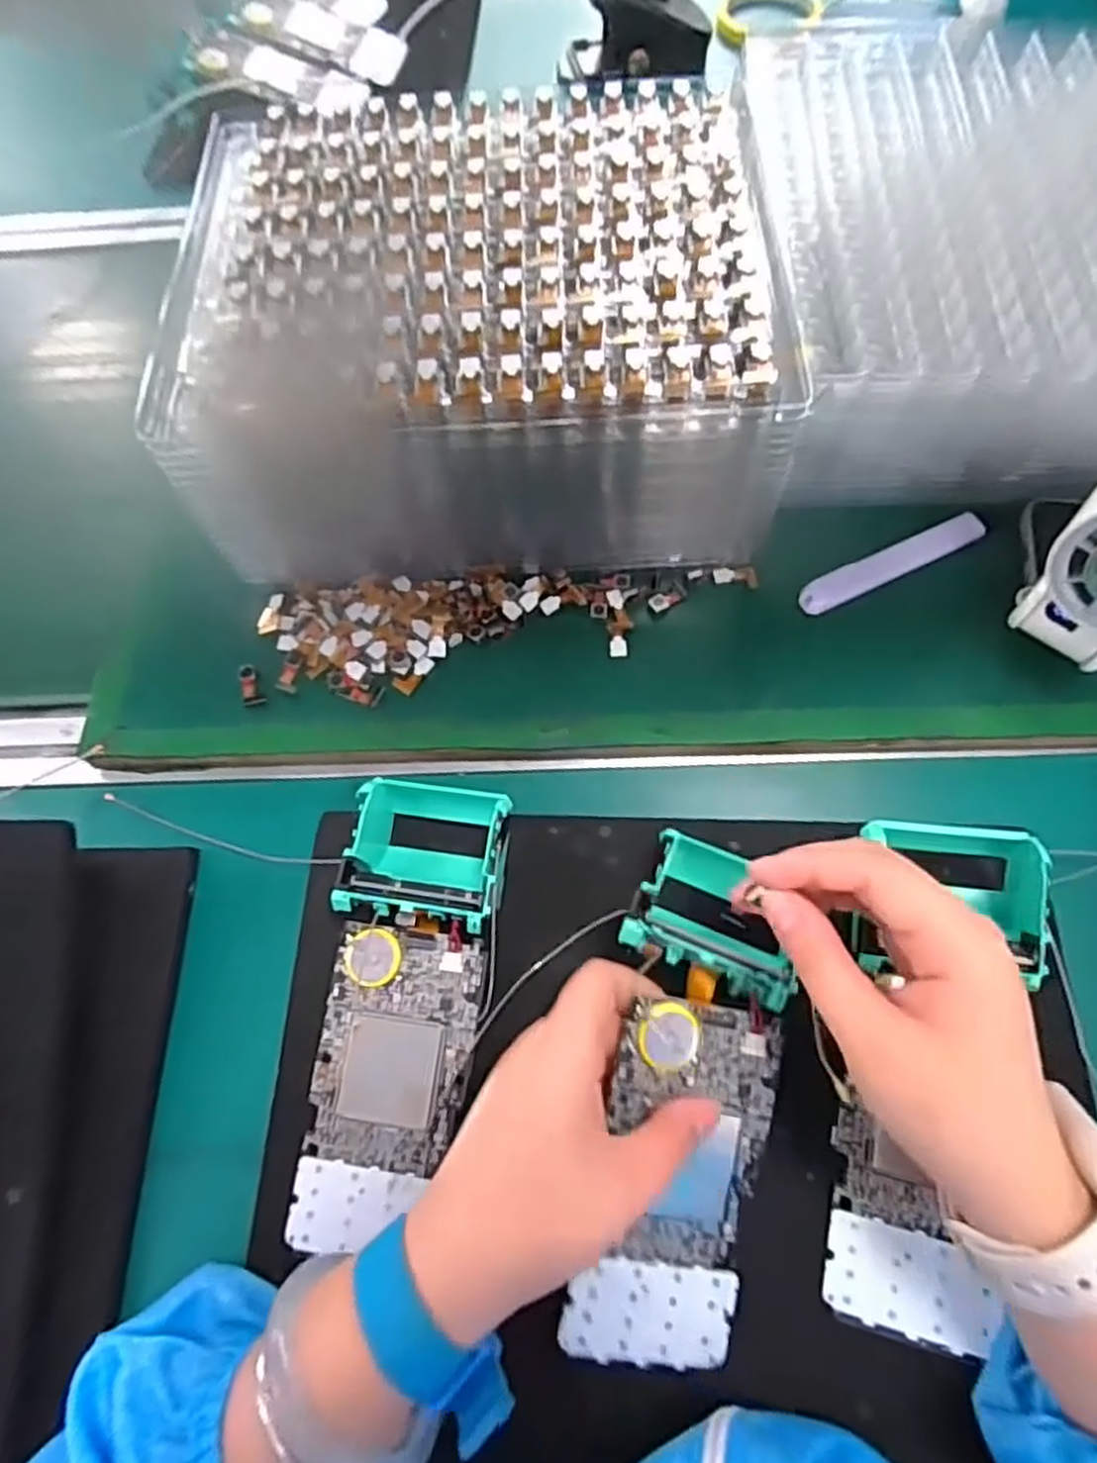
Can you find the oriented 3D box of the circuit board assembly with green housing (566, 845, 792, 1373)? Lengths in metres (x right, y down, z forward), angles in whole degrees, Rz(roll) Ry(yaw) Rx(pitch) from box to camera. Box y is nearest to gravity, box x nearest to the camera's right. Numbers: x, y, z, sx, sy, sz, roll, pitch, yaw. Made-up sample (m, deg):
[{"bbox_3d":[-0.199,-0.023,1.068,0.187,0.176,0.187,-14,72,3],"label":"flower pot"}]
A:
[{"bbox_3d":[0.054,0.139,0.288,0.064,0.034,0.189,7,79,6],"label":"circuit board assembly with green housing"}]

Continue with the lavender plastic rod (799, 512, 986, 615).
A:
[{"bbox_3d":[0.183,-0.090,0.391,0.111,0.007,0.020,-26,68,-7],"label":"lavender plastic rod"}]

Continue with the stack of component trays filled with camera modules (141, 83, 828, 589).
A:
[{"bbox_3d":[-0.034,-0.203,0.394,0.272,0.114,0.216,-5,67,1],"label":"stack of component trays filled with camera modules"}]

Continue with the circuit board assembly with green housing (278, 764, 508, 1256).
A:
[{"bbox_3d":[-0.063,0.113,0.314,0.075,0.035,0.193,5,68,5],"label":"circuit board assembly with green housing"}]

